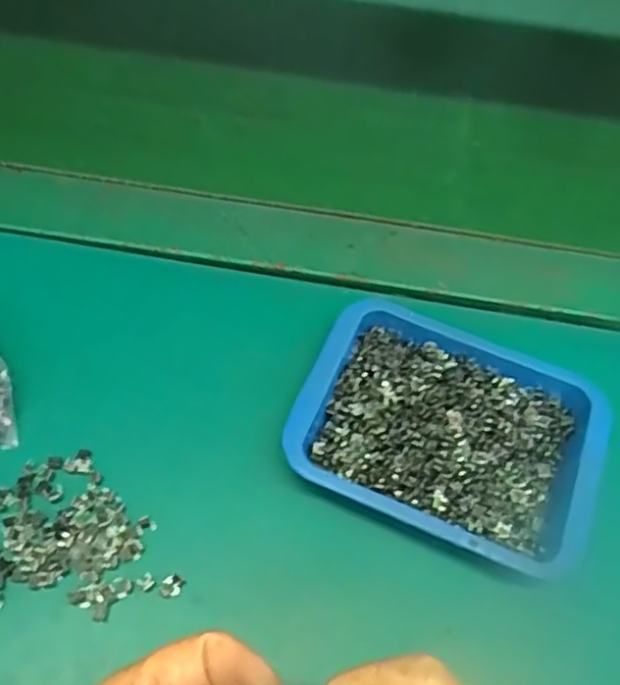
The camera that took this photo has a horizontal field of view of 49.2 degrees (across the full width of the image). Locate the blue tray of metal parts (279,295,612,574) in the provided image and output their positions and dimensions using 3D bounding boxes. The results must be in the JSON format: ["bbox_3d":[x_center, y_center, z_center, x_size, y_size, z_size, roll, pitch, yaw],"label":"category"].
[{"bbox_3d":[0.075,0.045,0.366,0.155,0.020,0.122,21,60,8],"label":"blue tray of metal parts"}]

